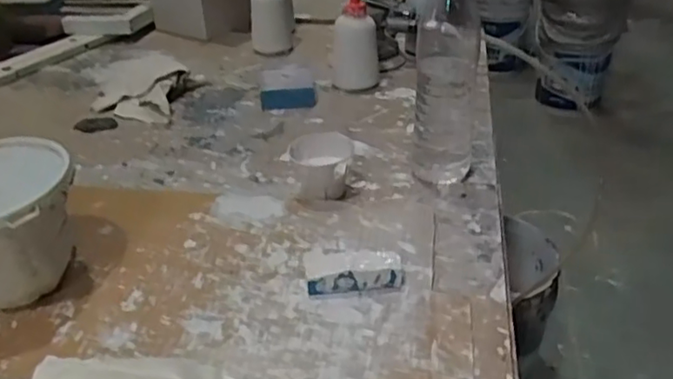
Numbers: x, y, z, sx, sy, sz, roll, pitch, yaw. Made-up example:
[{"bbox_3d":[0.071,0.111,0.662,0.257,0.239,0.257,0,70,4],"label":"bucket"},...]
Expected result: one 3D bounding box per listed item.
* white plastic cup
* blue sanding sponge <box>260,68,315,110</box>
[{"bbox_3d":[-0.014,-0.020,0.618,0.061,0.050,0.060,-1,30,1],"label":"white plastic cup"},{"bbox_3d":[-0.064,-0.136,0.837,0.069,0.030,0.080,-4,30,-4],"label":"blue sanding sponge"}]

